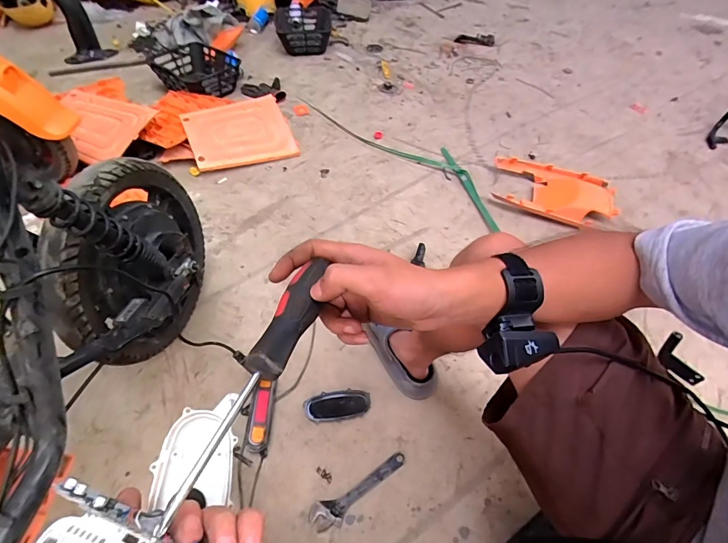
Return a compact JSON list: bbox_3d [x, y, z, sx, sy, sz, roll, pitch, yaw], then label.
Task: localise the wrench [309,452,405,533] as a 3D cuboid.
[{"bbox_3d":[-0.004,0.399,0.669,0.192,0.014,0.047,-22,56,-19],"label":"wrench"}]

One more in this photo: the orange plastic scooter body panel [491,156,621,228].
[{"bbox_3d":[0.627,-0.273,1.230,0.386,0.044,0.291,17,53,11],"label":"orange plastic scooter body panel"}]

